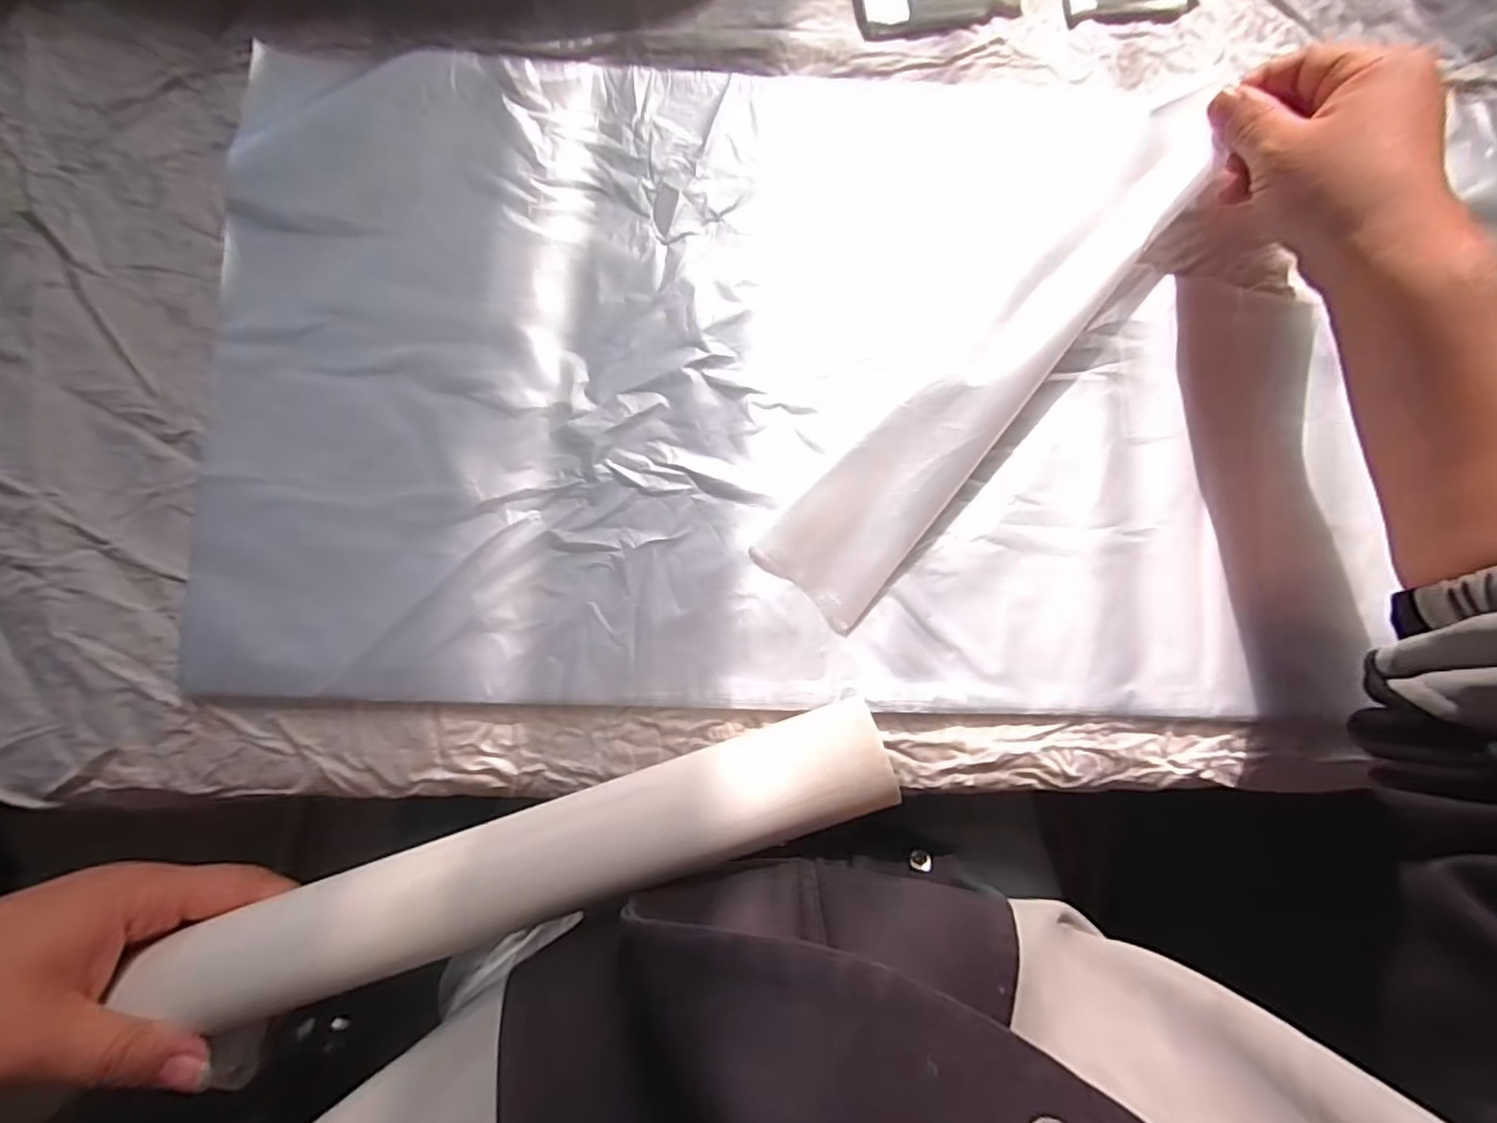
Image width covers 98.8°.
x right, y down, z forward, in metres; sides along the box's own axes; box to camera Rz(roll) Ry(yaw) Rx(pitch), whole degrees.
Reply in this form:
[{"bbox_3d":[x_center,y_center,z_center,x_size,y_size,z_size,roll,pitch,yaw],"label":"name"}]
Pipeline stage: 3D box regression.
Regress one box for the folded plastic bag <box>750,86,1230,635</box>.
[{"bbox_3d":[0.119,-0.094,0.295,0.053,0.011,0.288,42,88,2],"label":"folded plastic bag"}]

